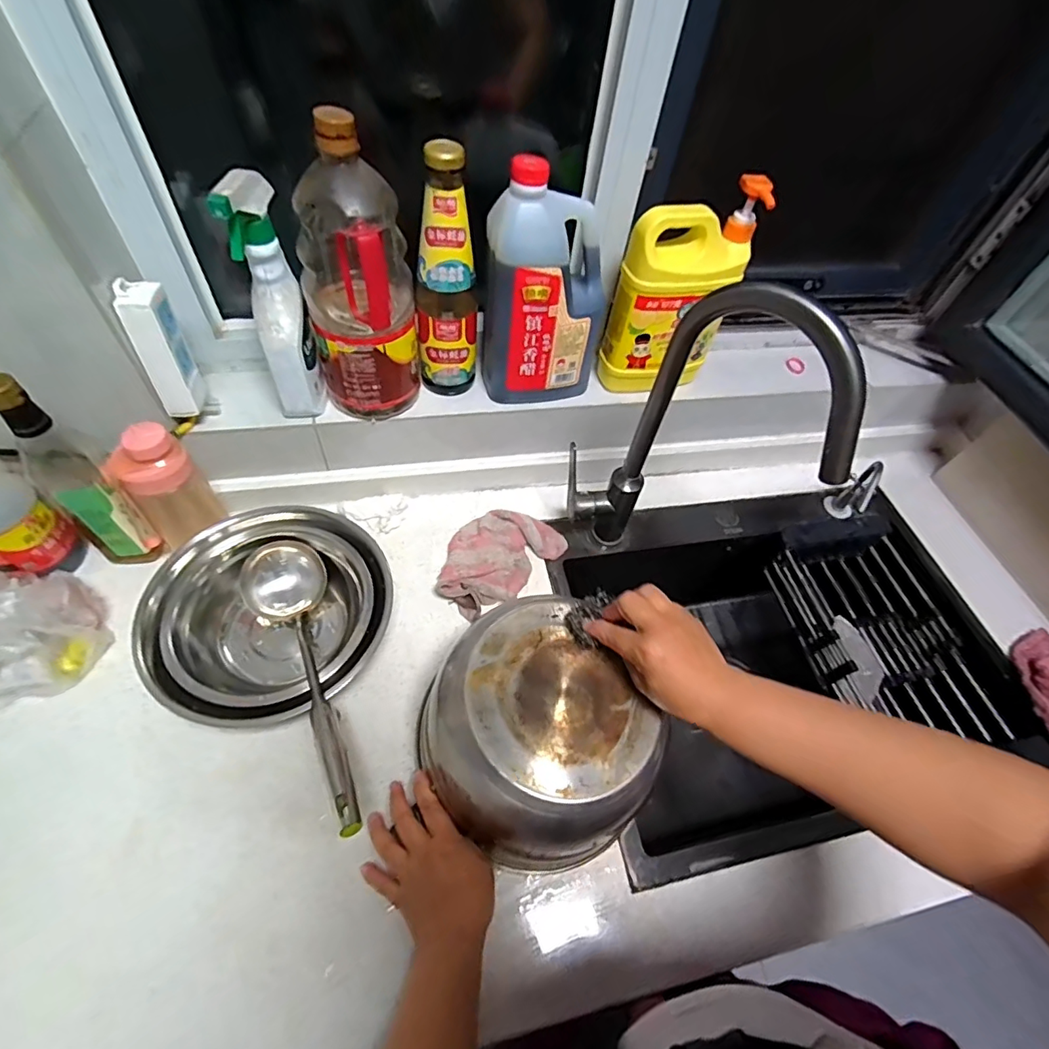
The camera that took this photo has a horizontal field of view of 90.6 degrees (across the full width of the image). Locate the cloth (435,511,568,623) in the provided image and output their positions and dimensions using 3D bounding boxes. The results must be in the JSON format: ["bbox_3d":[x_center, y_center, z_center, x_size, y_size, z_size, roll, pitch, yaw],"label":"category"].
[{"bbox_3d":[-0.038,0.039,0.689,0.116,0.038,0.179,40,60,19],"label":"cloth"}]

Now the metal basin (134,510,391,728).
[{"bbox_3d":[-0.265,0.106,0.570,0.213,0.113,0.235,24,56,9],"label":"metal basin"}]

